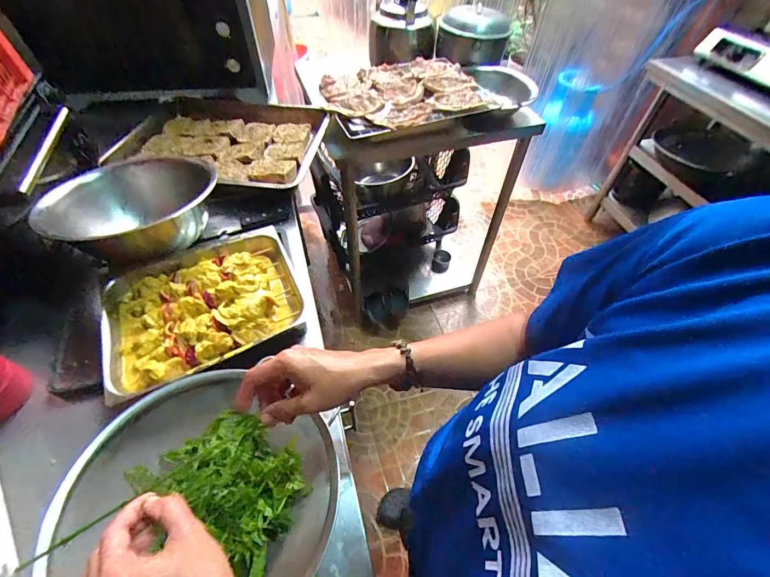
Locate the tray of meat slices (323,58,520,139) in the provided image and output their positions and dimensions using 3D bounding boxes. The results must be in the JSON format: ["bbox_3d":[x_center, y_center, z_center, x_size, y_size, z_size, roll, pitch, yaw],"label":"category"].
[{"bbox_3d":[0.085,-0.489,0.899,0.463,0.053,0.266,-19,55,-16],"label":"tray of meat slices"}]

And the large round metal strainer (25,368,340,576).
[{"bbox_3d":[-0.195,0.227,0.381,0.267,0.075,0.248,1,52,-1],"label":"large round metal strainer"}]

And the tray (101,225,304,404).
[{"bbox_3d":[-0.277,0.016,0.551,0.279,0.044,0.236,-19,55,-16],"label":"tray"}]

